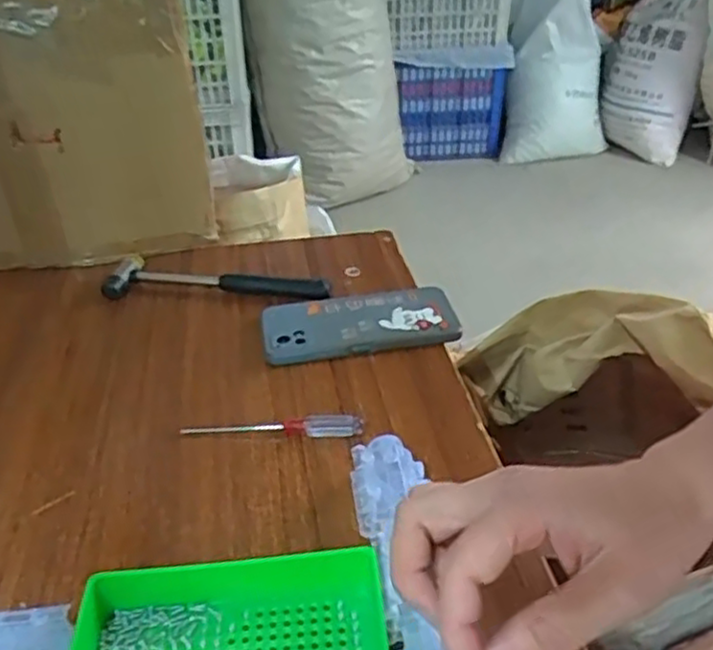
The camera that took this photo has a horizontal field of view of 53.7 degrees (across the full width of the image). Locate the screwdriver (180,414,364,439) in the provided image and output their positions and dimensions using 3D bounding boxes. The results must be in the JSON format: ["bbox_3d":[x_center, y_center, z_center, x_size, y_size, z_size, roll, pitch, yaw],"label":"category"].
[{"bbox_3d":[-0.059,0.071,0.502,0.128,0.015,0.012,2,33,4],"label":"screwdriver"}]

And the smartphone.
[{"bbox_3d":[0.001,-0.004,0.603,0.162,0.012,0.079,-9,39,-7],"label":"smartphone"}]

